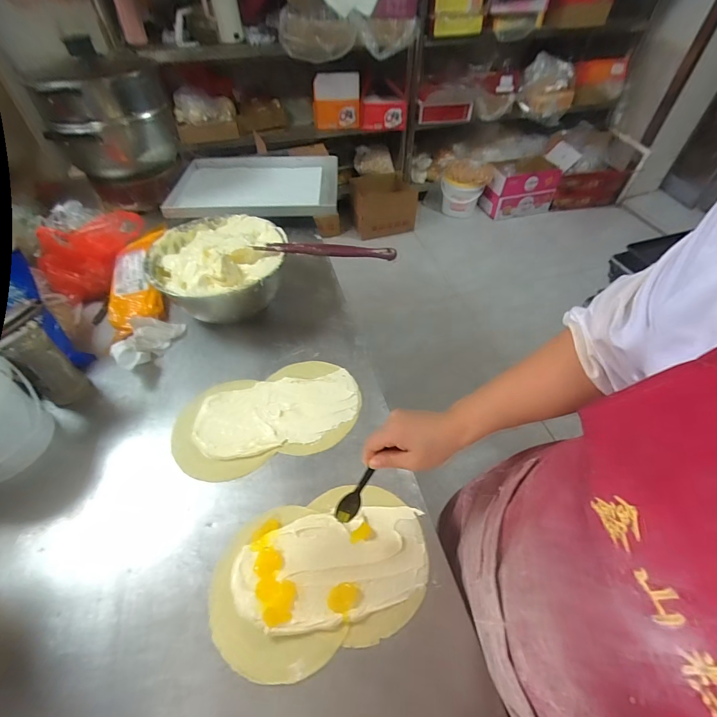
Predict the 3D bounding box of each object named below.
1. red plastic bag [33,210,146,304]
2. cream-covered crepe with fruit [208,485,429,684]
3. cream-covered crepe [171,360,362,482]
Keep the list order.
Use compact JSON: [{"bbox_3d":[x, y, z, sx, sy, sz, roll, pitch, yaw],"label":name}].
[{"bbox_3d":[-0.573,-0.225,0.794,0.123,0.110,0.222,10,50,9],"label":"red plastic bag"},{"bbox_3d":[-0.044,0.260,0.466,0.264,0.011,0.176,-15,51,-12],"label":"cream-covered crepe with fruit"},{"bbox_3d":[-0.145,0.088,0.606,0.294,0.011,0.168,-14,51,-12],"label":"cream-covered crepe"}]

